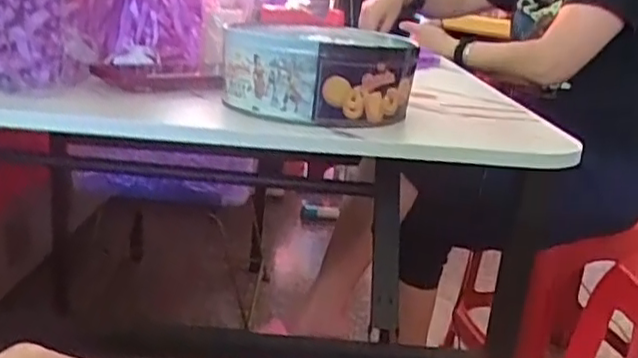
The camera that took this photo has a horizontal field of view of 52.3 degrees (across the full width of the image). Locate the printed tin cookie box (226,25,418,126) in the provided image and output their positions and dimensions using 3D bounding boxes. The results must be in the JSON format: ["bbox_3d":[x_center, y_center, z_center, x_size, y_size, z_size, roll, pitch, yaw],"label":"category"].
[{"bbox_3d":[0.003,-0.112,0.680,0.181,0.074,0.190,6,17,4],"label":"printed tin cookie box"}]

